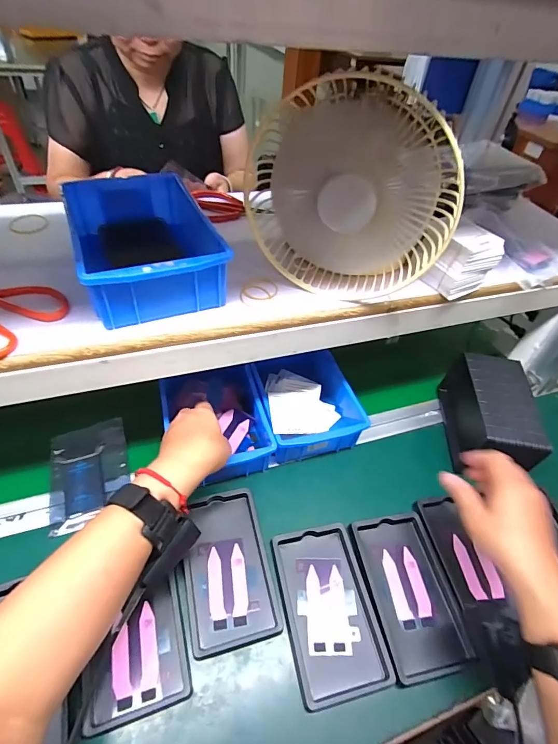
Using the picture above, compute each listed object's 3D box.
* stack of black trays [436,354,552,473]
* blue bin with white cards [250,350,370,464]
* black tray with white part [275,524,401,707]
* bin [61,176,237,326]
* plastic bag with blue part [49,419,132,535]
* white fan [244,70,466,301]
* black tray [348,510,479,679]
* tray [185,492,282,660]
[{"bbox_3d":[0.307,0.062,0.555,0.087,0.096,0.166,7,47,2],"label":"stack of black trays"},{"bbox_3d":[0.036,0.037,0.571,0.135,0.069,0.176,-9,47,-15],"label":"blue bin with white cards"},{"bbox_3d":[0.054,0.256,0.418,0.093,0.015,0.158,-6,47,-12],"label":"black tray with white part"},{"bbox_3d":[-0.143,-0.135,0.404,0.127,0.062,0.199,-16,50,-21],"label":"bin"},{"bbox_3d":[-0.246,0.128,0.494,0.091,0.016,0.138,-12,48,-18],"label":"plastic bag with blue part"},{"bbox_3d":[0.071,-0.163,0.373,0.201,0.179,0.065,7,45,0],"label":"white fan"},{"bbox_3d":[0.150,0.248,0.439,0.096,0.024,0.156,-5,47,-11],"label":"black tray"},{"bbox_3d":[-0.060,0.219,0.434,0.092,0.015,0.158,-8,47,-14],"label":"tray"}]

